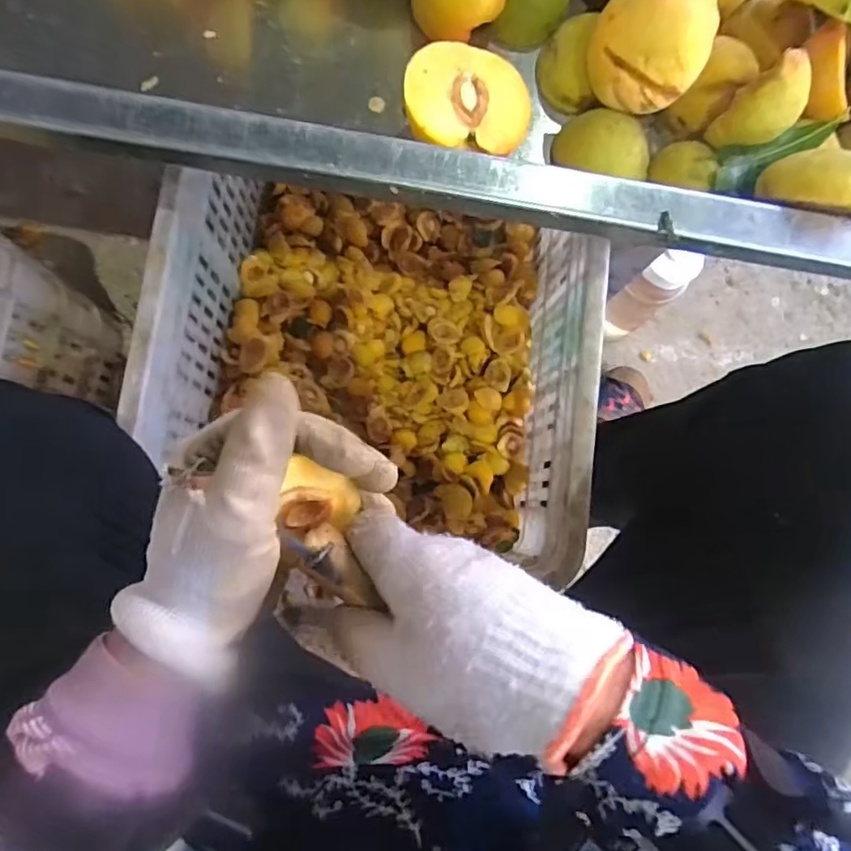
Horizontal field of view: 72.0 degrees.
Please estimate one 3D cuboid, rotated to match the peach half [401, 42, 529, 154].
[{"bbox_3d":[0.024,-0.185,0.344,0.071,0.042,0.063,-8,84,-4],"label":"peach half"}]

